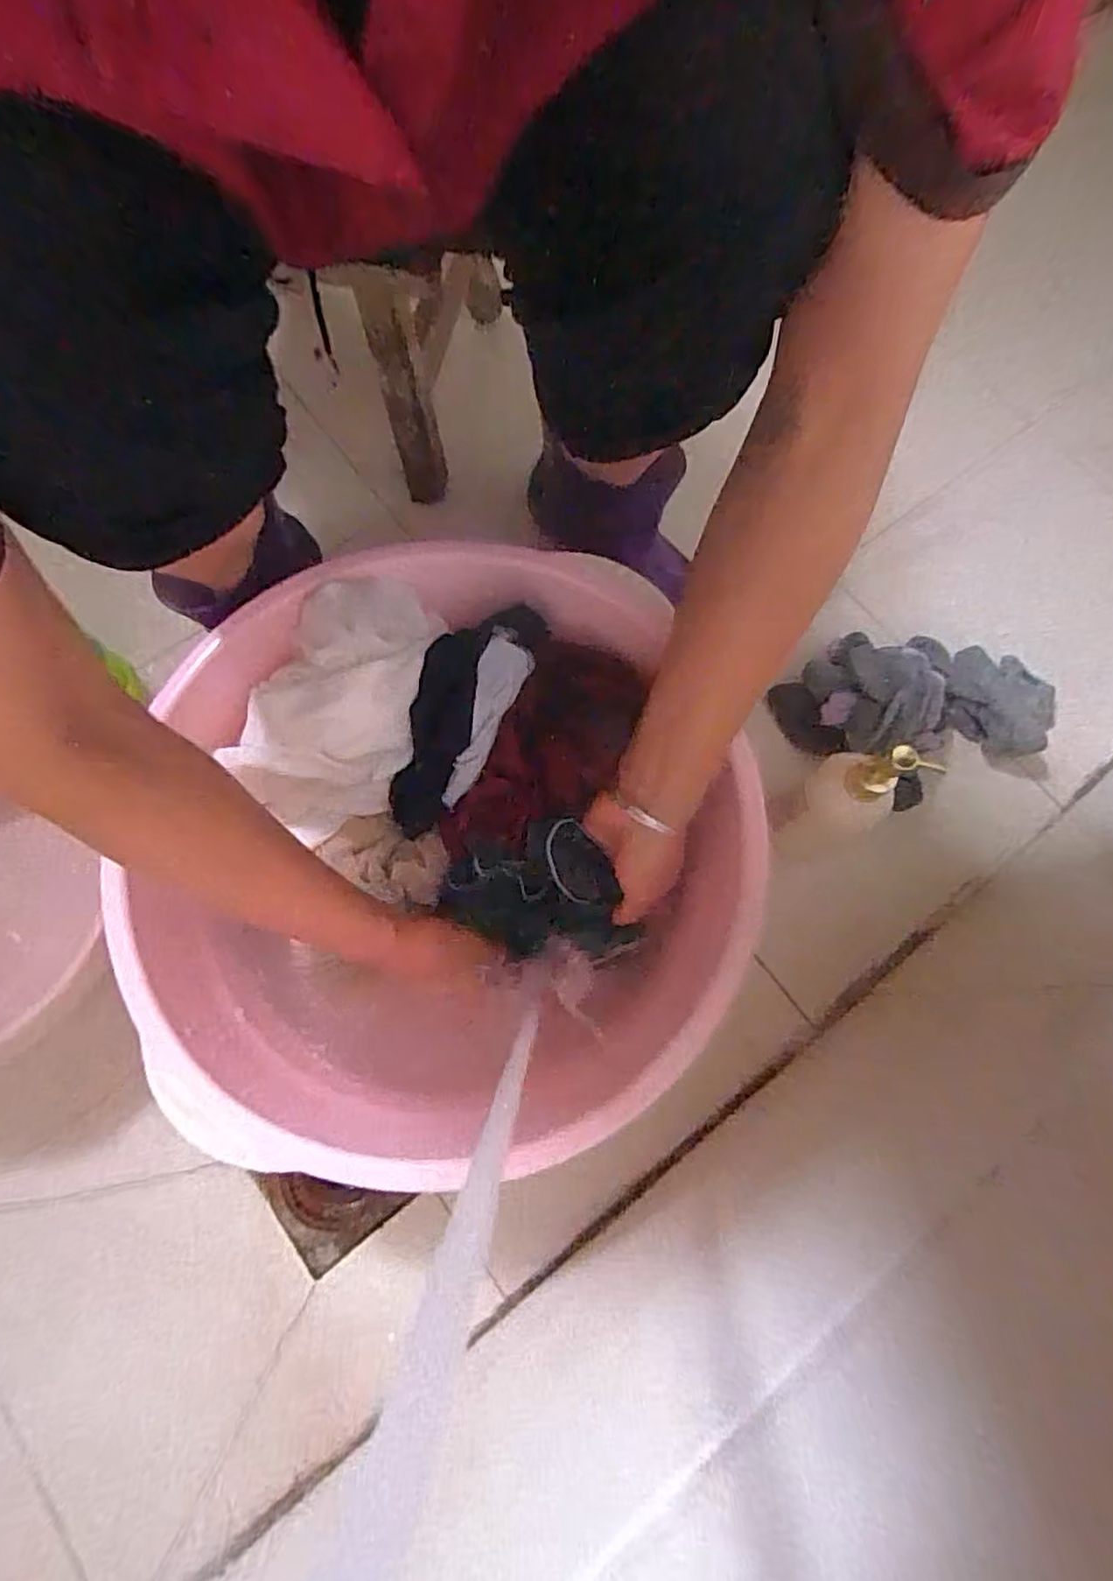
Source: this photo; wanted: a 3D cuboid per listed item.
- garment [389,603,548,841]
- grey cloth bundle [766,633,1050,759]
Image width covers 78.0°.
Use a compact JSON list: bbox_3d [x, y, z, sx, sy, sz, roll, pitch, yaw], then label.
[{"bbox_3d":[-0.069,-0.050,0.490,0.065,0.052,0.181,30,103,8],"label":"garment"},{"bbox_3d":[0.319,-0.083,0.600,0.250,0.074,0.127,-4,74,-2],"label":"grey cloth bundle"}]

